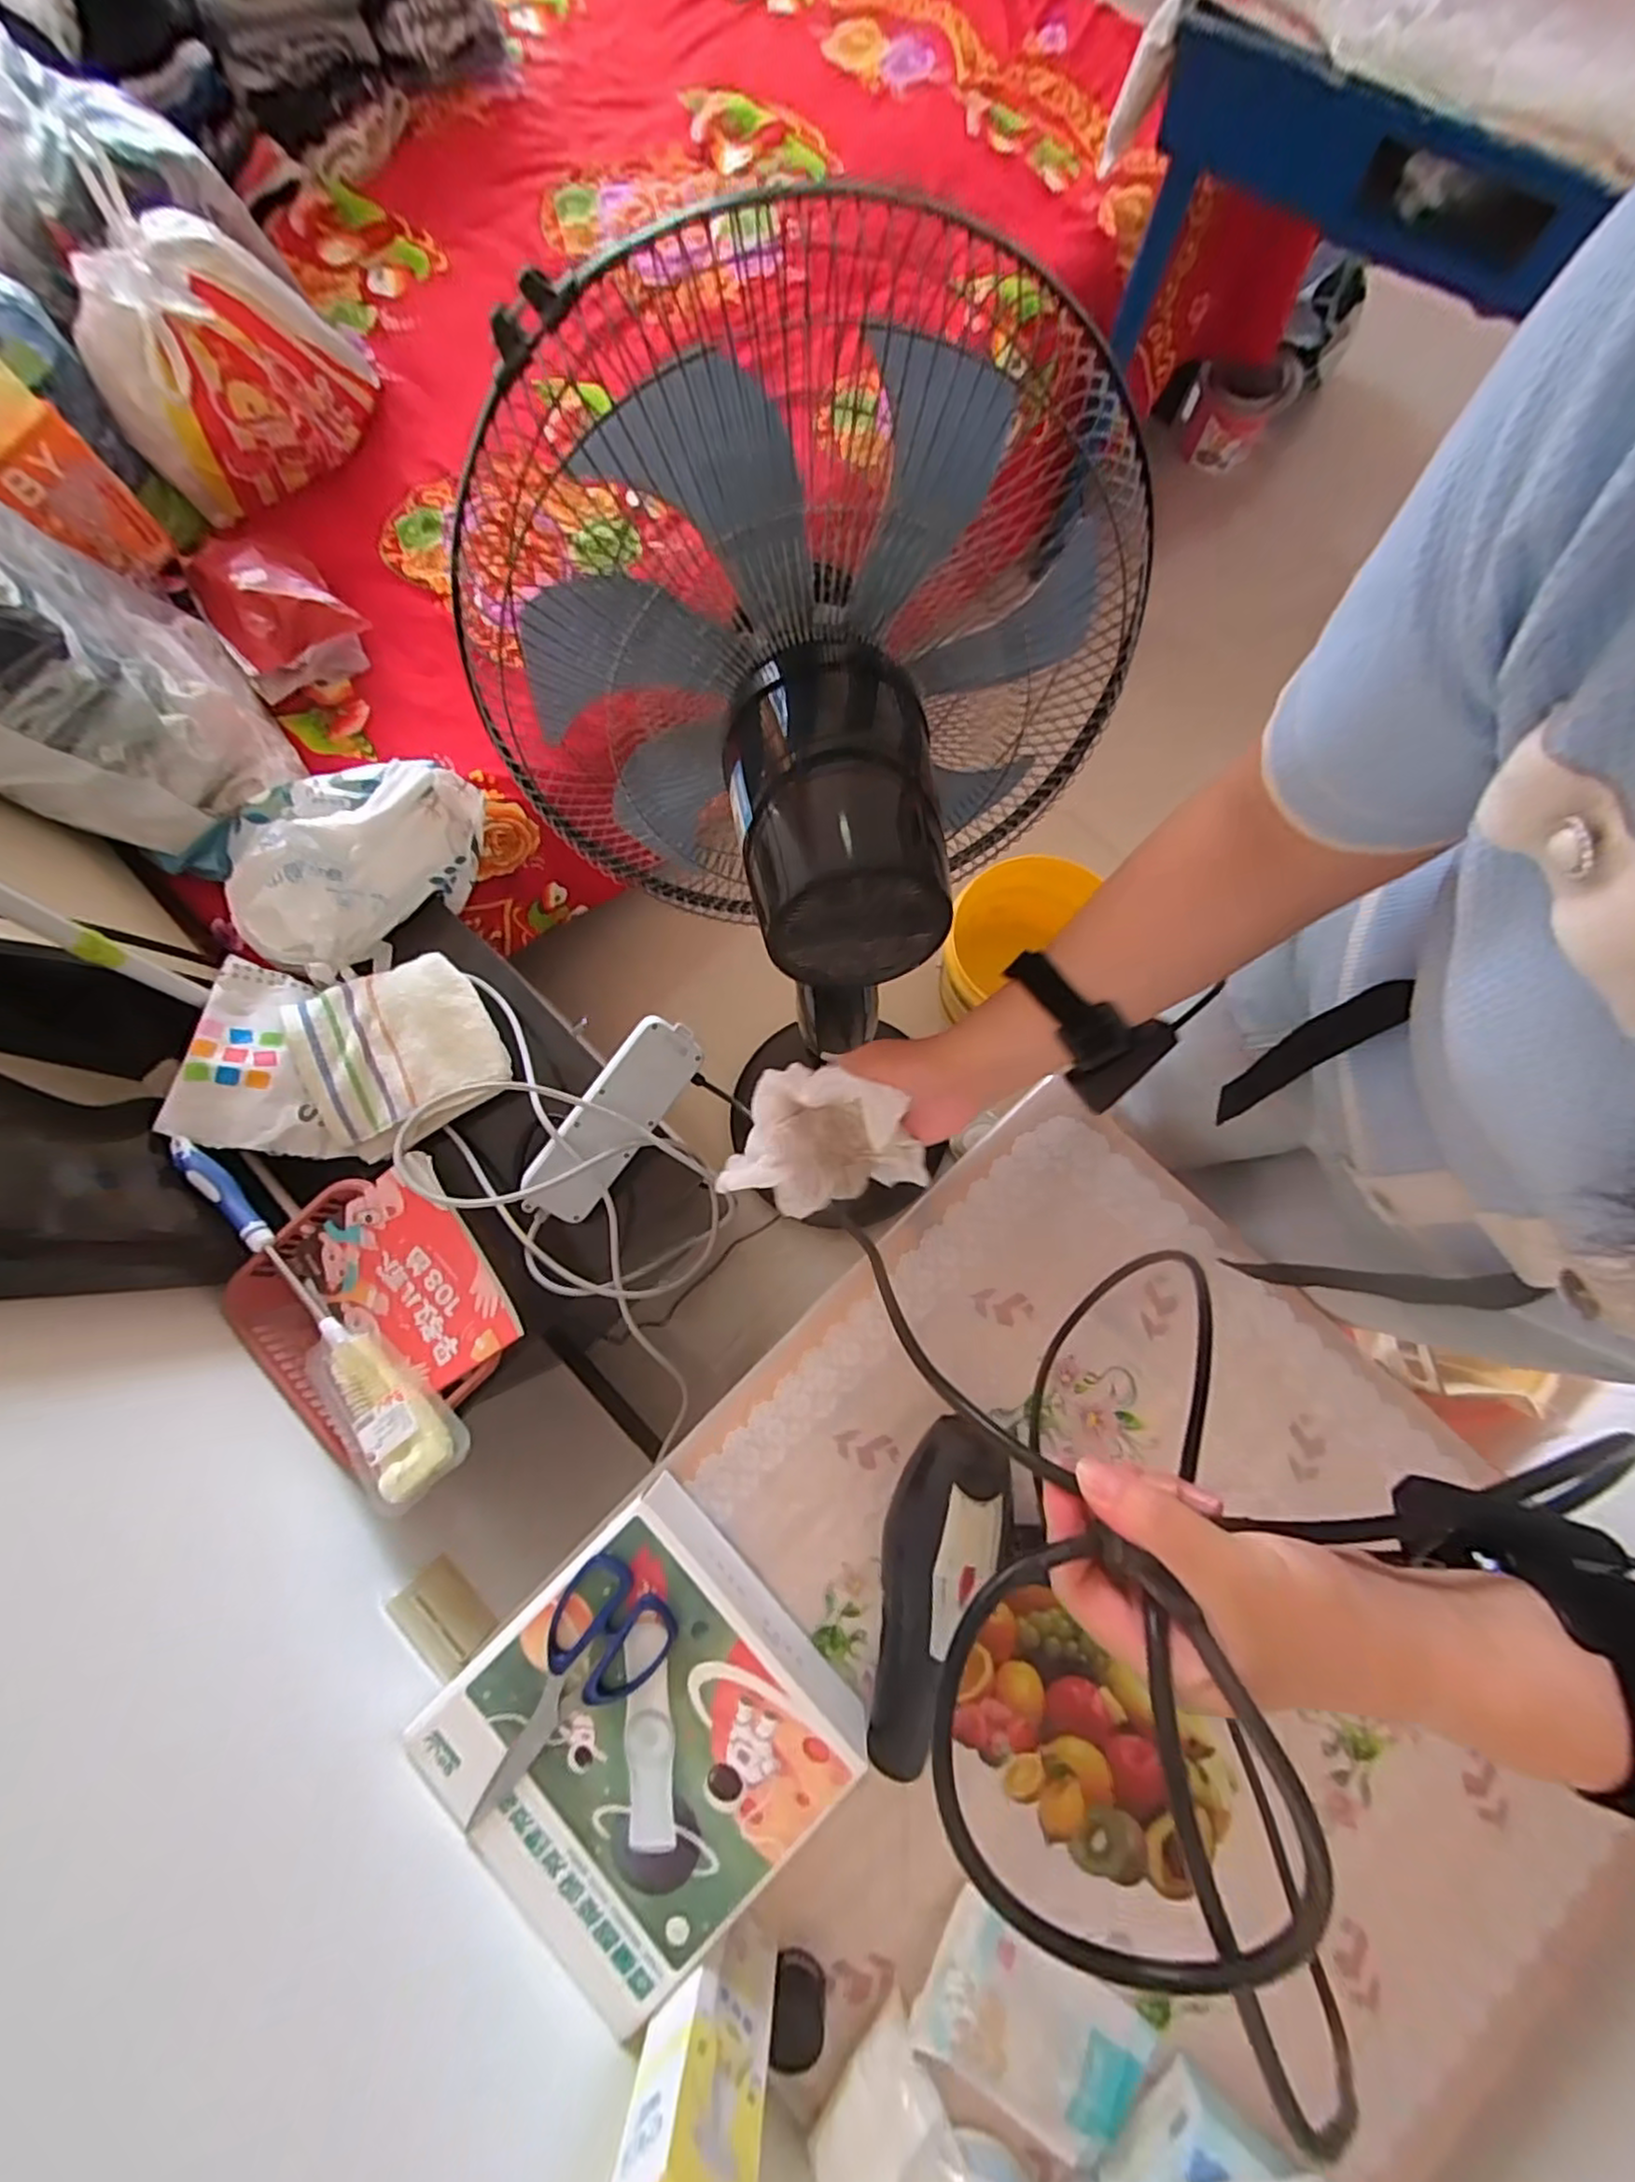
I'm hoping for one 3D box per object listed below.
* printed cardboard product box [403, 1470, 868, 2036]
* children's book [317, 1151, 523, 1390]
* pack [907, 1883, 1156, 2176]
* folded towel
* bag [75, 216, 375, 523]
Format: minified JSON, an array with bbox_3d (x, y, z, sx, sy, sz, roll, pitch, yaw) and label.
[{"bbox_3d":[-0.124,0.448,0.508,0.232,0.073,0.236,44,83,8],"label":"printed cardboard product box"},{"bbox_3d":[-0.376,0.179,0.653,0.168,0.015,0.188,-34,84,13],"label":"children's book"},{"bbox_3d":[0.147,0.645,0.487,0.140,0.024,0.082,29,81,6],"label":"pack"},{"bbox_3d":[-0.439,-0.044,0.750,0.178,0.048,0.177,-27,80,-5],"label":"folded towel"},{"bbox_3d":[-0.771,-0.949,0.926,0.311,0.236,0.180,-40,74,-7],"label":"bag"}]

